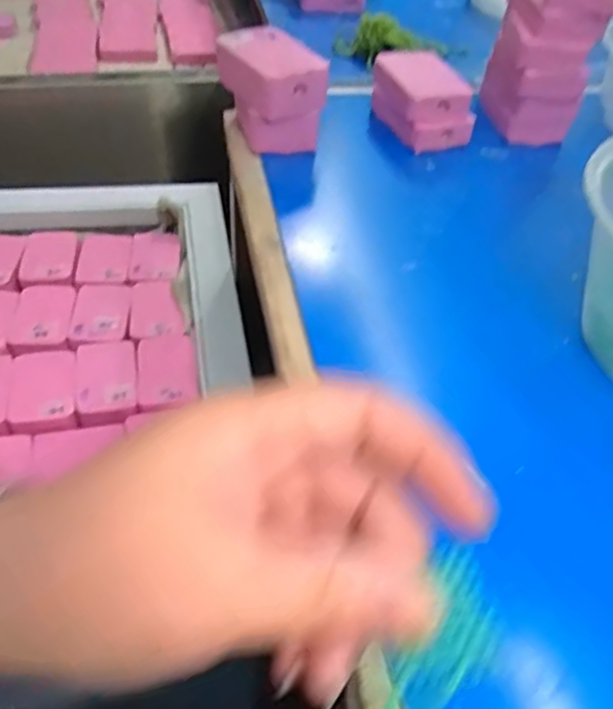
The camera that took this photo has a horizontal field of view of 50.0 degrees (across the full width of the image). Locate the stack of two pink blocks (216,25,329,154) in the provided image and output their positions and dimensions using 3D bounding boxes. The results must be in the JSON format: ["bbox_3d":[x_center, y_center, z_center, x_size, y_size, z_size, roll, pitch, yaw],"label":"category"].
[{"bbox_3d":[-0.025,-0.175,0.435,0.049,0.059,0.069,-19,51,-22],"label":"stack of two pink blocks"}]

